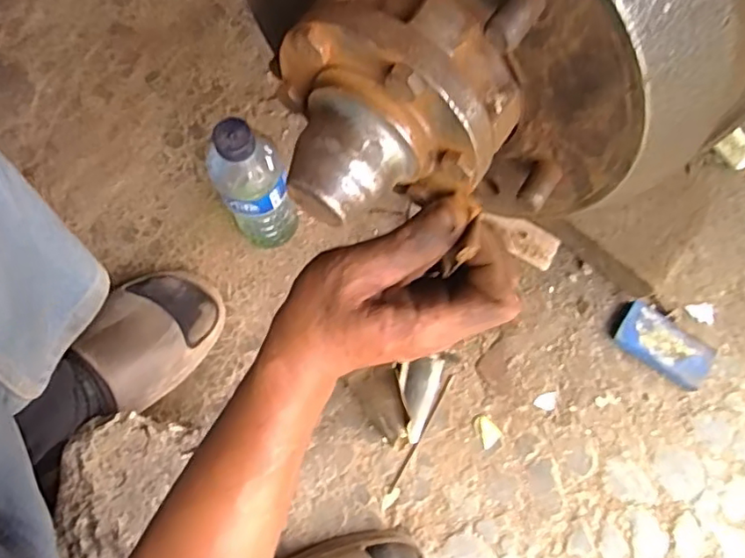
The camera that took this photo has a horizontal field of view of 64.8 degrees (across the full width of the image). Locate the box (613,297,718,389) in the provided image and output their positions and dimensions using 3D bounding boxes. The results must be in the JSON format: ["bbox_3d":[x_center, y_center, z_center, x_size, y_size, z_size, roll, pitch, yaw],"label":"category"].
[{"bbox_3d":[0.343,0.077,0.694,0.115,0.014,0.064,33,76,10],"label":"box"}]

